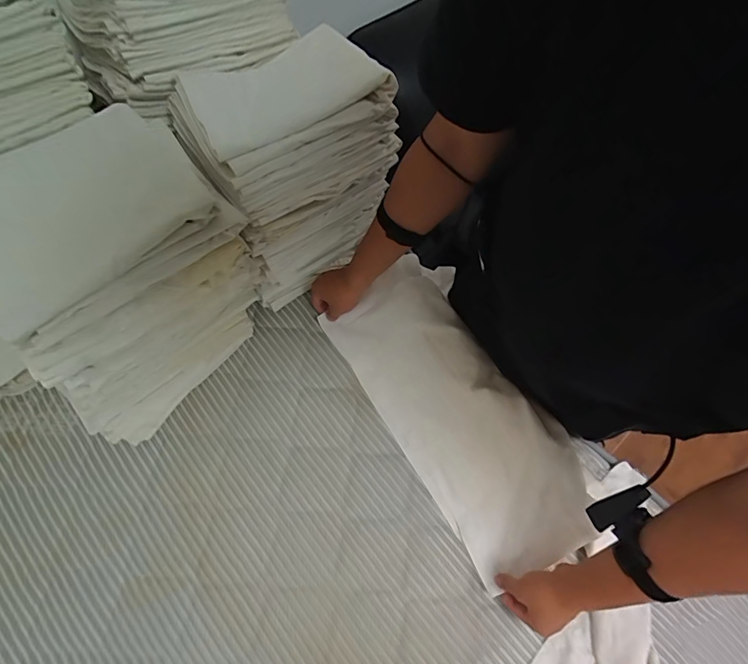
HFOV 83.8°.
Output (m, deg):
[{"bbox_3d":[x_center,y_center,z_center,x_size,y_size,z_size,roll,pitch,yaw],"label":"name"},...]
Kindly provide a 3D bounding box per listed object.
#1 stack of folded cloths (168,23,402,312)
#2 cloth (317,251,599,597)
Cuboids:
[{"bbox_3d":[-0.147,-0.275,0.724,0.299,0.326,0.254,-38,76,-18],"label":"stack of folded cloths"},{"bbox_3d":[0.122,0.128,0.678,0.235,0.034,0.490,-37,74,12],"label":"cloth"}]

